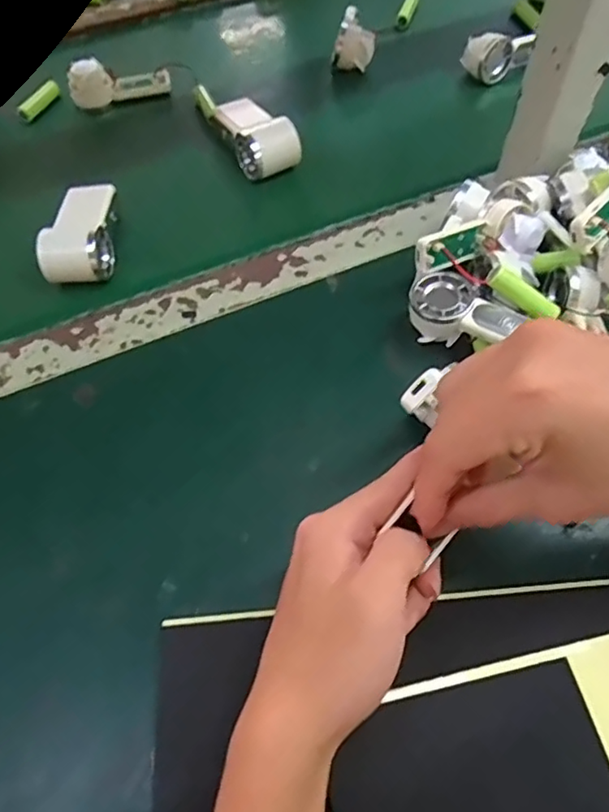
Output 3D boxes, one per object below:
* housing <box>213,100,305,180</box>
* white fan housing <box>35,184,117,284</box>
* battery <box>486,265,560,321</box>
[{"bbox_3d":[-0.042,-0.239,0.505,0.048,0.034,0.086,-24,62,-12],"label":"housing"},{"bbox_3d":[-0.170,-0.135,0.449,0.045,0.032,0.098,-2,60,0],"label":"white fan housing"},{"bbox_3d":[0.137,-0.069,0.366,0.049,0.013,0.011,32,60,-7],"label":"battery"}]

